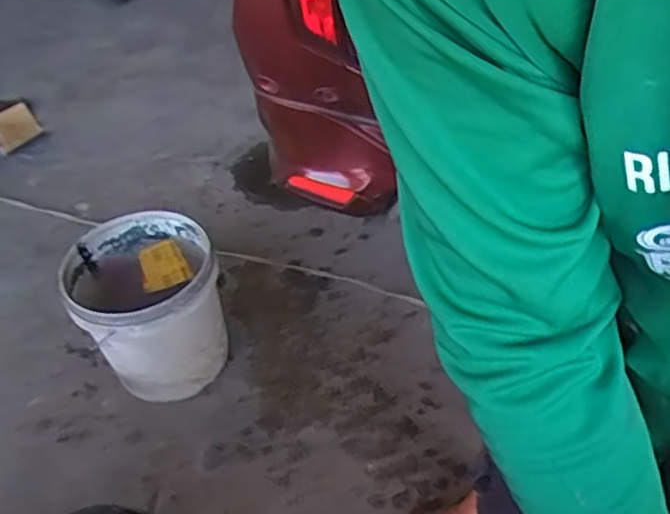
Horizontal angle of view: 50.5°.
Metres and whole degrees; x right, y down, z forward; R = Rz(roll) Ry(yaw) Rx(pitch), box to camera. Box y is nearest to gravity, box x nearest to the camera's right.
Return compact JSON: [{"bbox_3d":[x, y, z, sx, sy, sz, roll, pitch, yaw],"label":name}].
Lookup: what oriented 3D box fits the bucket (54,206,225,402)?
[{"bbox_3d":[-0.400,0.125,1.577,0.294,0.349,0.297,-3,45,3],"label":"bucket"}]

